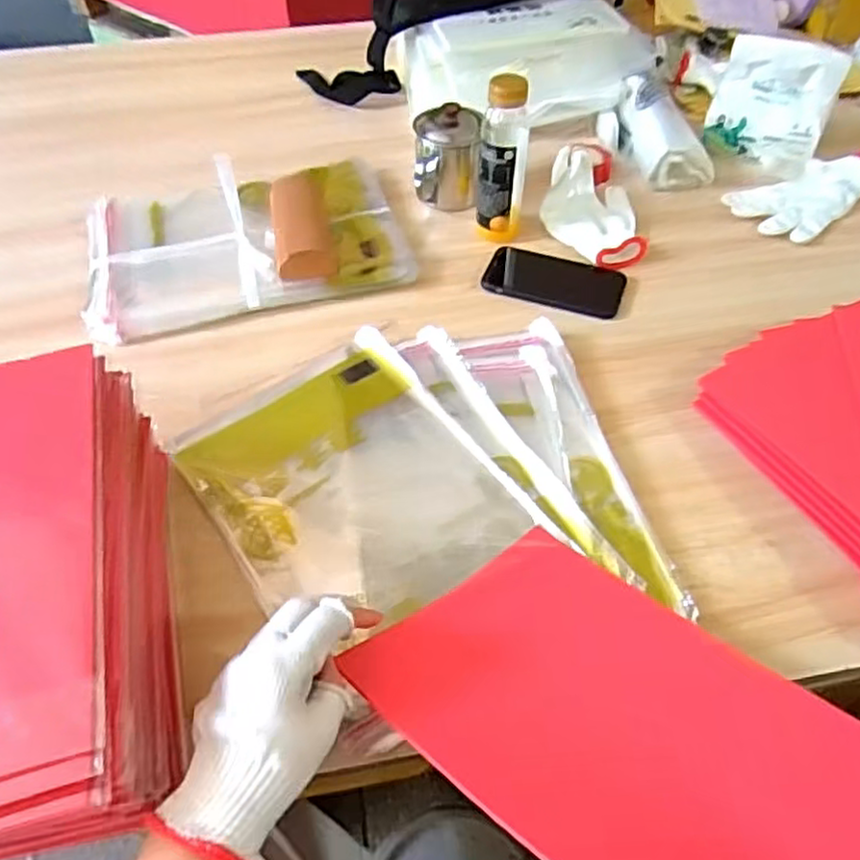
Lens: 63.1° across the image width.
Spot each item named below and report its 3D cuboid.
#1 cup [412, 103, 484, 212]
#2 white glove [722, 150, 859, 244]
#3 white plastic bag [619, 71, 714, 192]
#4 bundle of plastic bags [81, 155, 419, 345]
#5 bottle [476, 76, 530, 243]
[{"bbox_3d":[0.019,-0.327,0.843,0.075,0.091,0.077,0,51,0],"label":"cup"},{"bbox_3d":[0.467,-0.297,0.862,0.196,0.029,0.112,-28,57,-21],"label":"white glove"},{"bbox_3d":[0.294,-0.397,0.915,0.077,0.050,0.190,-11,65,-8],"label":"white plastic bag"},{"bbox_3d":[-0.211,-0.224,0.804,0.351,0.033,0.239,-15,55,-10],"label":"bundle of plastic bags"},{"bbox_3d":[0.079,-0.293,0.766,0.051,0.170,0.055,8,52,6],"label":"bottle"}]

